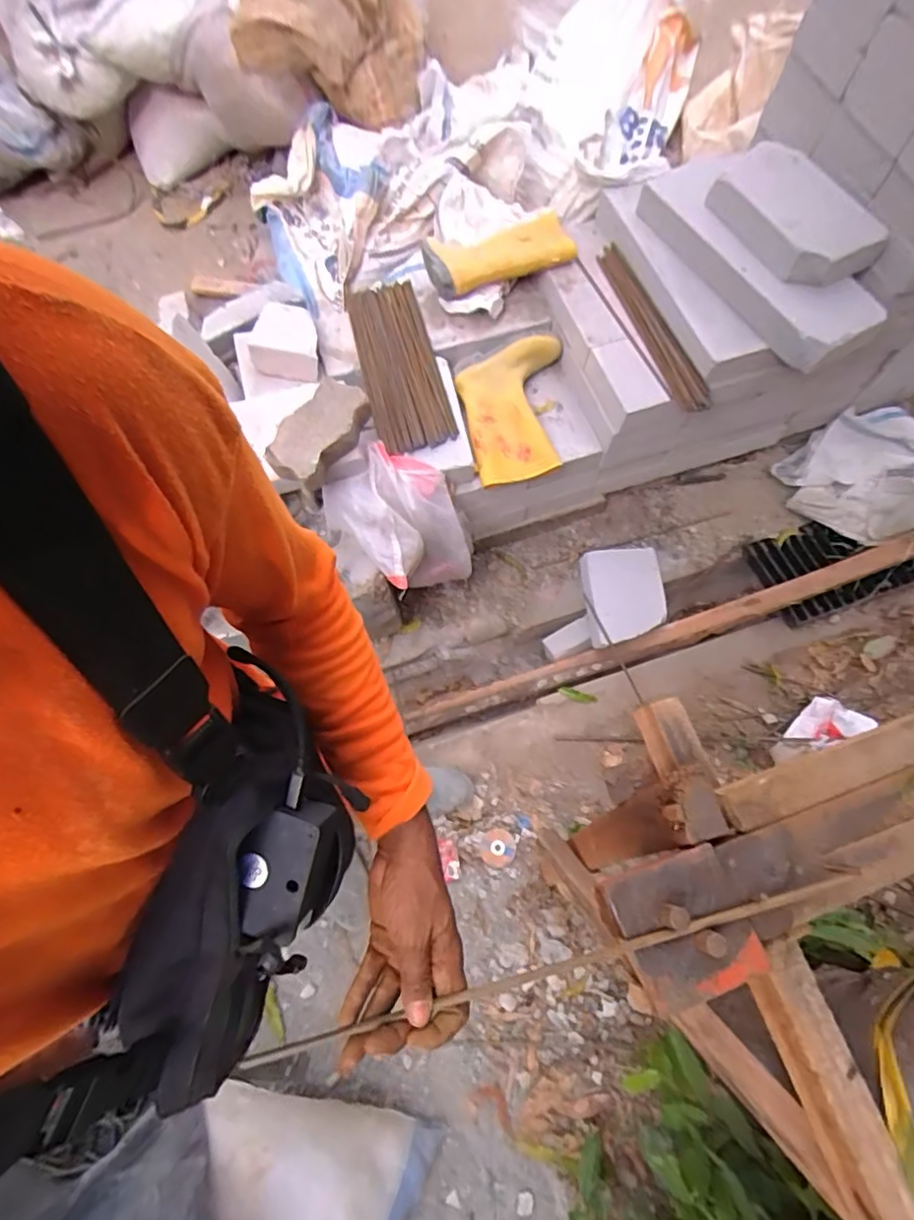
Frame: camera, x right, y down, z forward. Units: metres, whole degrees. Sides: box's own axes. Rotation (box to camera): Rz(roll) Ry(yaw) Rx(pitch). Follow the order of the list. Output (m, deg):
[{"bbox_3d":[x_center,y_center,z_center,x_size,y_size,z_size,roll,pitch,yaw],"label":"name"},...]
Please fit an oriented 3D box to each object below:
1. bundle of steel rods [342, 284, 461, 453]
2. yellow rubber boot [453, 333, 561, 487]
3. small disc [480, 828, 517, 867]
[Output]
[{"bbox_3d":[-0.148,-0.621,1.445,0.187,0.062,0.542,-14,69,-5],"label":"bundle of steel rods"},{"bbox_3d":[0.150,-0.500,1.438,0.271,0.079,0.356,-10,69,-4],"label":"yellow rubber boot"},{"bbox_3d":[0.097,0.563,1.368,0.081,0.006,0.079,-3,64,6],"label":"small disc"}]

